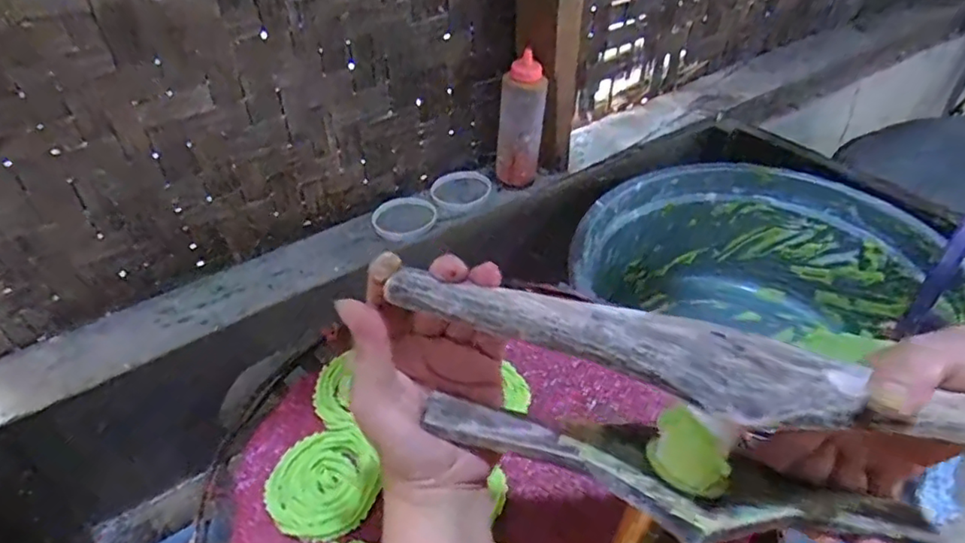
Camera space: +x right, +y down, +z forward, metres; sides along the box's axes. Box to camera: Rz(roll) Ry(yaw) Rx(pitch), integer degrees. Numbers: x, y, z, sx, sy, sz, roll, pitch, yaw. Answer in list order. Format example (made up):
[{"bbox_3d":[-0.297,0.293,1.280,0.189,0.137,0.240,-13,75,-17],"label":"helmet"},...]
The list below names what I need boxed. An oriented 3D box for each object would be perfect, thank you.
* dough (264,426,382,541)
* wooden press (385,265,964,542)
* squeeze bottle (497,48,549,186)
[{"bbox_3d":[-0.112,0.149,0.415,0.075,0.008,0.075,-16,43,-15],"label":"dough"},{"bbox_3d":[0.103,0.073,0.281,0.293,0.108,0.071,5,42,8],"label":"wooden press"},{"bbox_3d":[0.054,-0.204,0.817,0.054,0.176,0.047,-27,48,-24],"label":"squeeze bottle"}]

